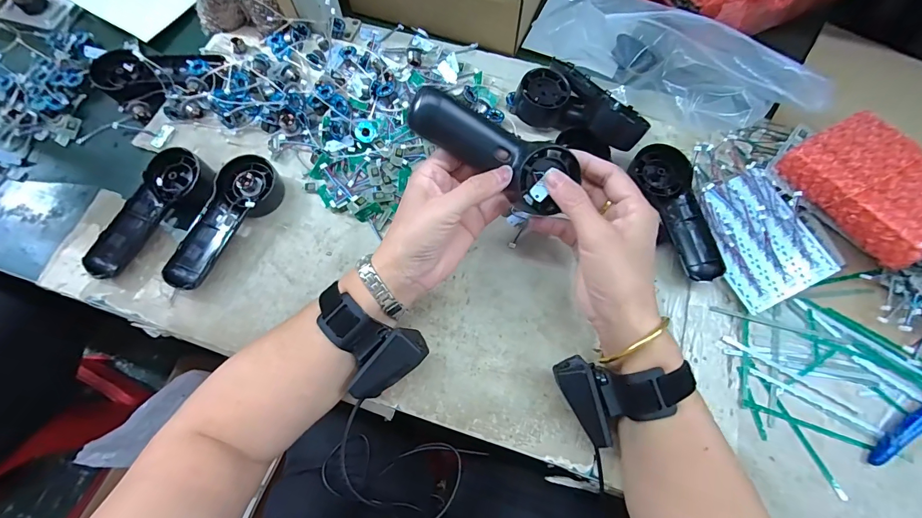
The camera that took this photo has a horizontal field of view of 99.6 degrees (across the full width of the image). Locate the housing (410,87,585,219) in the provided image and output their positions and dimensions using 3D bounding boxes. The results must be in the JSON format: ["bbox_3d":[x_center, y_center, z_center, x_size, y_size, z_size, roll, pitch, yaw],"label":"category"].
[{"bbox_3d":[0.023,-0.087,0.323,0.142,0.042,0.046,27,73,-7],"label":"housing"}]

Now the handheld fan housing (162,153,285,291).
[{"bbox_3d":[-0.239,-0.038,0.403,0.054,0.030,0.150,16,72,7],"label":"handheld fan housing"}]

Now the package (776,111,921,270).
[{"bbox_3d":[0.408,-0.073,0.381,0.103,0.052,0.141,-29,72,-10],"label":"package"}]

